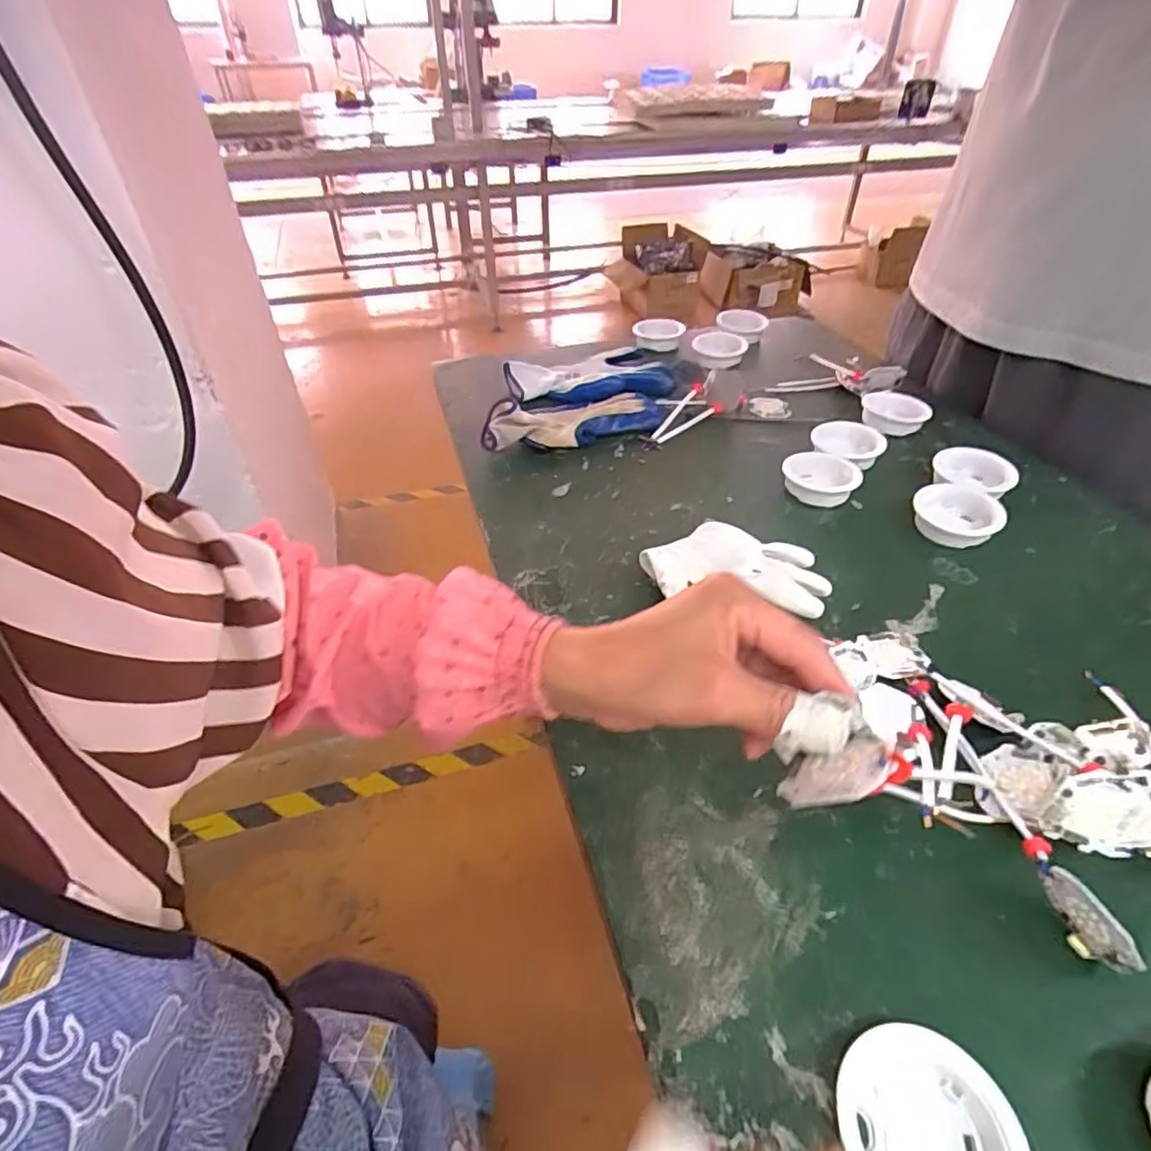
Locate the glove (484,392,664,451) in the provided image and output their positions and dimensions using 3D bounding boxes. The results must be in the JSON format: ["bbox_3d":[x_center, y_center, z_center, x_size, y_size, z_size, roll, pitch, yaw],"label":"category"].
[{"bbox_3d":[0.001,-0.177,0.686,0.204,0.050,0.083,-4,43,-4],"label":"glove"}]

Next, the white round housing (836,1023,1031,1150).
[{"bbox_3d":[0.146,0.234,0.256,0.066,0.024,0.072,-1,43,1],"label":"white round housing"}]

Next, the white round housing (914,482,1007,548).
[{"bbox_3d":[0.350,-0.055,0.568,0.071,0.026,0.071,-1,43,1],"label":"white round housing"}]

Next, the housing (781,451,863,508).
[{"bbox_3d":[0.243,-0.096,0.614,0.071,0.023,0.069,-1,43,1],"label":"housing"}]

